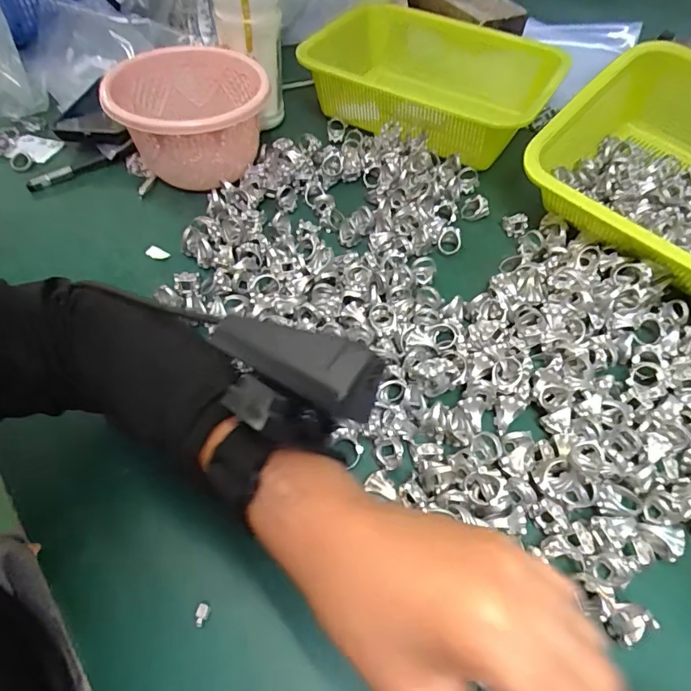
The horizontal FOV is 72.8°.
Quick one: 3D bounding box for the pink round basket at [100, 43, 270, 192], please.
[{"bbox_3d":[-0.146,-0.215,0.452,0.141,0.081,0.151,-10,56,-8],"label":"pink round basket"}]

